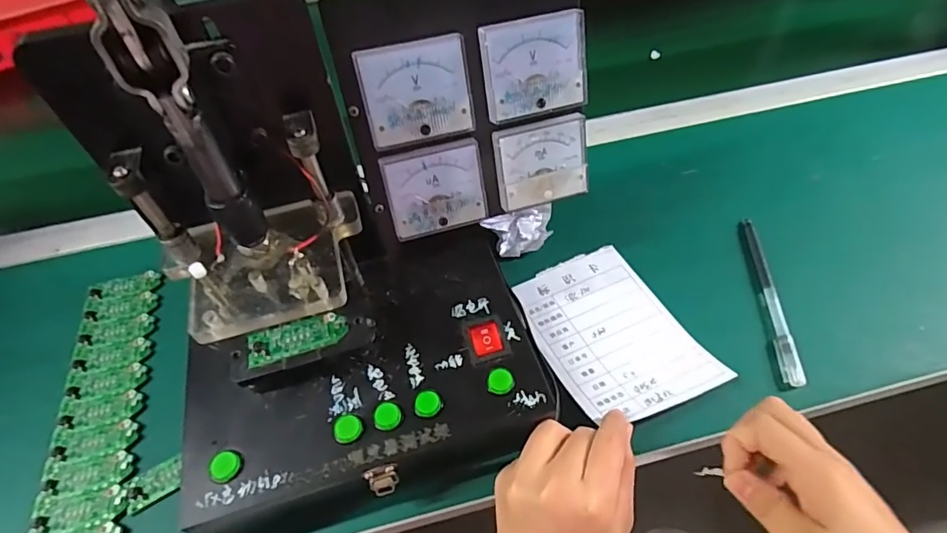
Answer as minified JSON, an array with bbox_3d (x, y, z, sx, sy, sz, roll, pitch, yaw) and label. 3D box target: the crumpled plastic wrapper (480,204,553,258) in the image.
[{"bbox_3d":[0.046,-0.031,0.449,0.068,0.023,0.043,-25,55,-15],"label":"crumpled plastic wrapper"}]

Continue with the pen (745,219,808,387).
[{"bbox_3d":[0.233,0.022,0.405,0.013,0.012,0.154,2,53,5],"label":"pen"}]

